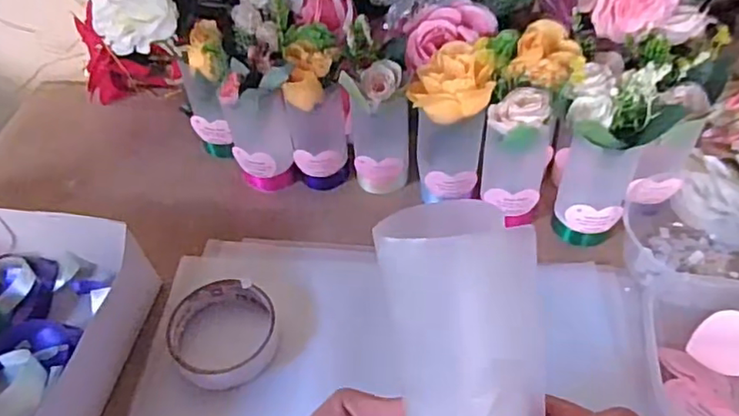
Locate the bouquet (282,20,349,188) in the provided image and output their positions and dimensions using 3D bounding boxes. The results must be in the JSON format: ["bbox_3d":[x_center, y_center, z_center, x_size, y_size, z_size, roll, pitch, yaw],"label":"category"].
[{"bbox_3d":[-0.054,-0.085,0.537,0.070,0.144,0.056,0,48,1],"label":"bouquet"}]

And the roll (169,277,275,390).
[{"bbox_3d":[-0.113,0.091,0.451,0.077,0.024,0.090,-20,50,-16],"label":"roll"}]

